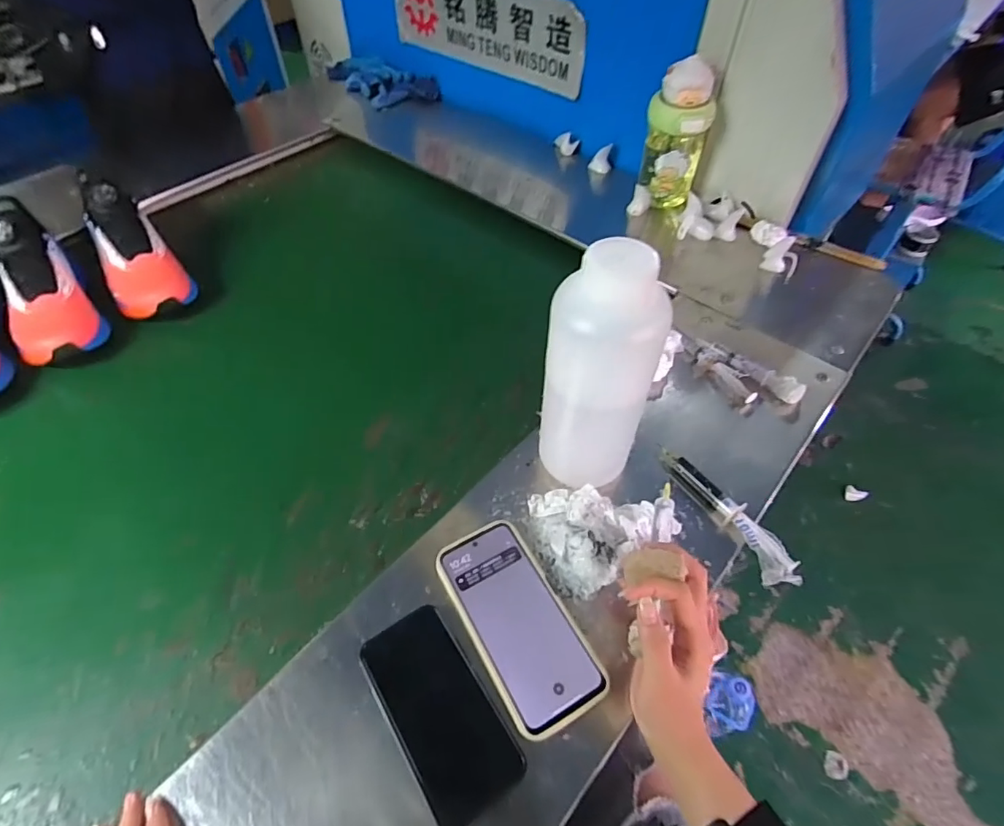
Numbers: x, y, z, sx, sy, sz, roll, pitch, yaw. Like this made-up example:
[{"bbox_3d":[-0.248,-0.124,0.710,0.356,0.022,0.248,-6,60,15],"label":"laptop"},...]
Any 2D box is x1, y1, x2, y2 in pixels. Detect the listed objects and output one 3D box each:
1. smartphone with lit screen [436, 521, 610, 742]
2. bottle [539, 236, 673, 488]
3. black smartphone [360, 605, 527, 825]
[{"bbox_3d":[0.012,0.175,0.449,0.081,0.008,0.170,-25,58,-16],"label":"smartphone with lit screen"},{"bbox_3d":[0.083,-0.023,0.463,0.078,0.257,0.089,-37,62,-23],"label":"bottle"},{"bbox_3d":[-0.049,0.228,0.408,0.071,0.007,0.147,-29,59,-19],"label":"black smartphone"}]

